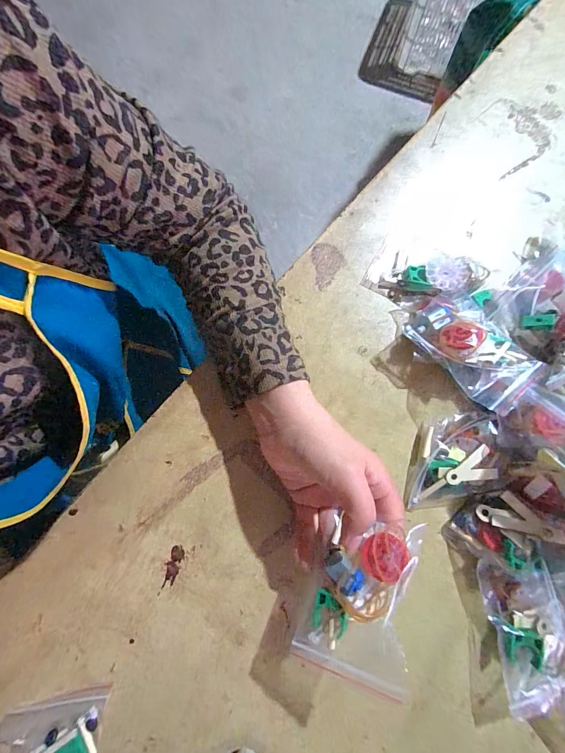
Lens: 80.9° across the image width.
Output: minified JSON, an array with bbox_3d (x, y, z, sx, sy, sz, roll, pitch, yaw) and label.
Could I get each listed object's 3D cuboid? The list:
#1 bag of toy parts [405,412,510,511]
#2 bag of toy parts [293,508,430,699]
[{"bbox_3d":[0.155,0.078,0.306,0.094,0.028,0.071,-17,80,-4],"label":"bag of toy parts"},{"bbox_3d":[0.056,0.160,0.242,0.071,0.034,0.103,14,79,2],"label":"bag of toy parts"}]

